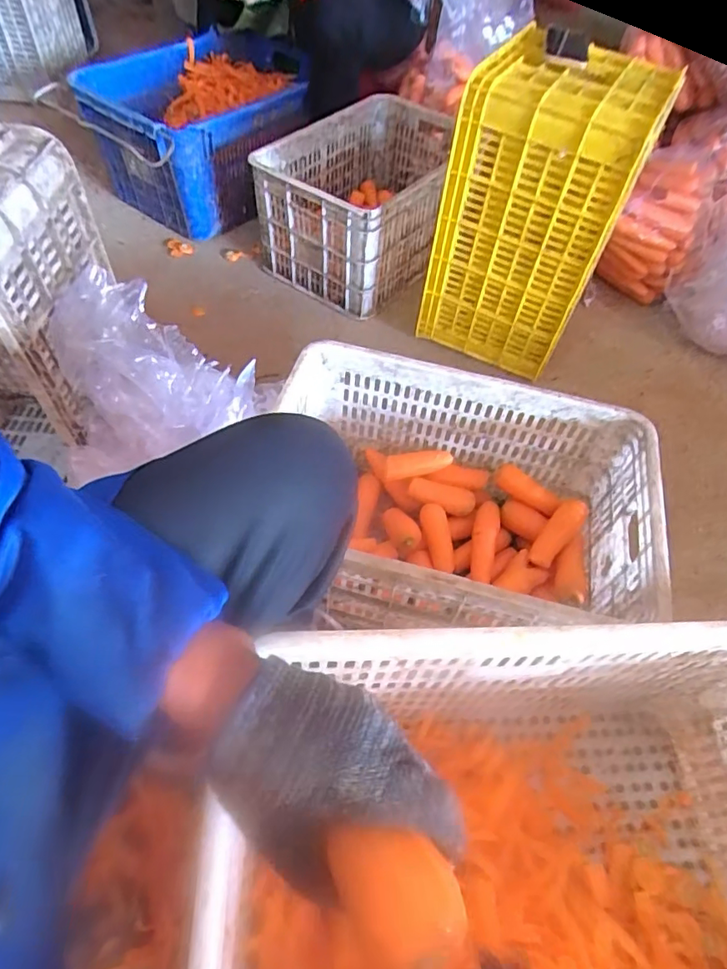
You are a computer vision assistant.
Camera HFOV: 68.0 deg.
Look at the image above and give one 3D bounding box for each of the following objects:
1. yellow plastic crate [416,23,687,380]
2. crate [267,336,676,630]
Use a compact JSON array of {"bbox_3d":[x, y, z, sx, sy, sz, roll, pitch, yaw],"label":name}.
[{"bbox_3d":[0.290,-0.481,1.021,0.293,0.501,0.265,12,55,5],"label":"yellow plastic crate"},{"bbox_3d":[0.120,0.046,0.798,0.501,0.254,0.345,15,55,7],"label":"crate"}]

